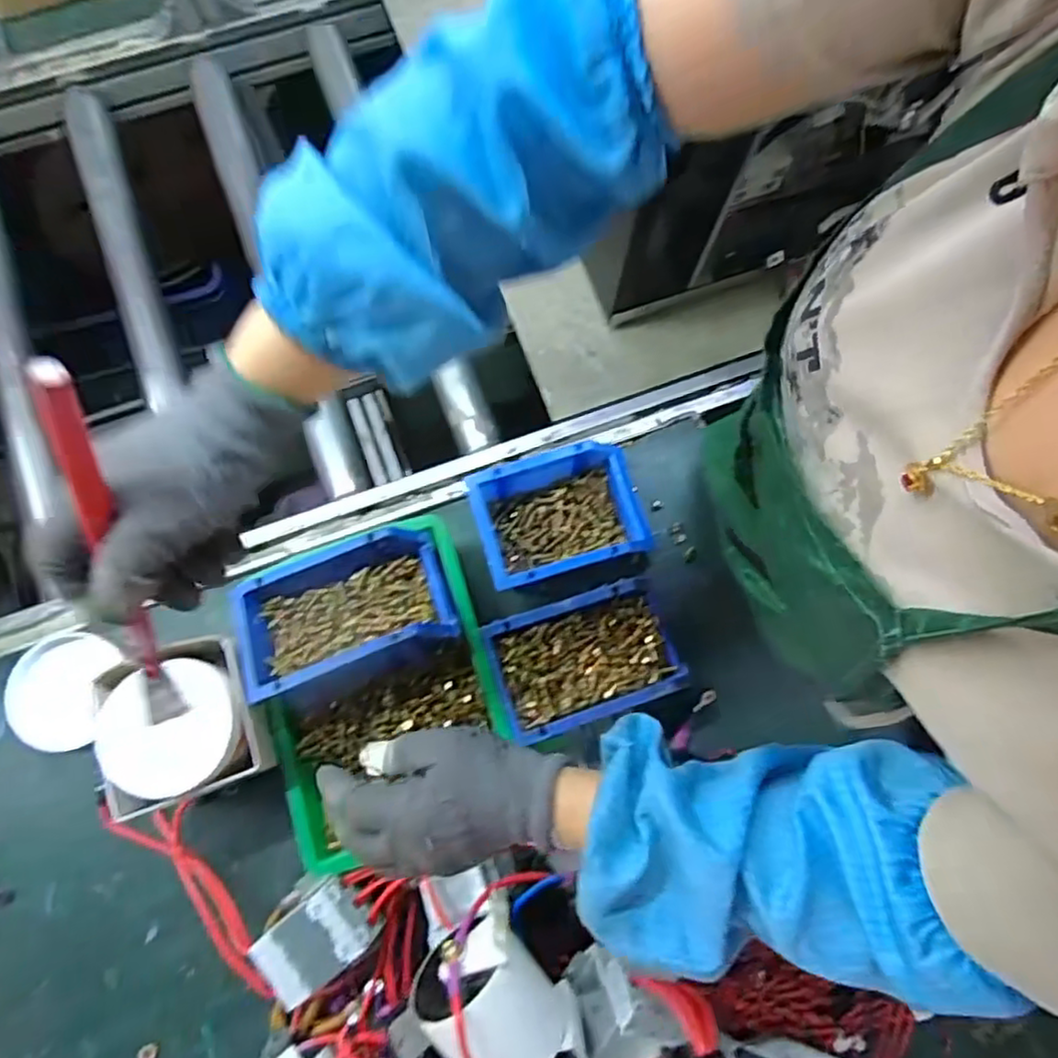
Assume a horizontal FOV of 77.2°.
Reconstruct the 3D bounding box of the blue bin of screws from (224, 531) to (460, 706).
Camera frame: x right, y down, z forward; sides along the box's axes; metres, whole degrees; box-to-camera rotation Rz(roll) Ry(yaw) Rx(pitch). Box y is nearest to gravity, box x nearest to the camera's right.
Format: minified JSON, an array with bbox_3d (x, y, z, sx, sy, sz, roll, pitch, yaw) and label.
[{"bbox_3d":[-0.150,0.064,0.536,0.170,0.061,0.101,-20,77,-5],"label":"blue bin of screws"}]

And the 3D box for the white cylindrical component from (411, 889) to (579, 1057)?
[{"bbox_3d":[-0.025,0.326,0.454,0.082,0.082,0.106,-33,79,-8],"label":"white cylindrical component"}]

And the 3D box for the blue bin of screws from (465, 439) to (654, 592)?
[{"bbox_3d":[0.031,-0.011,0.613,0.152,0.068,0.106,-16,77,-4],"label":"blue bin of screws"}]

